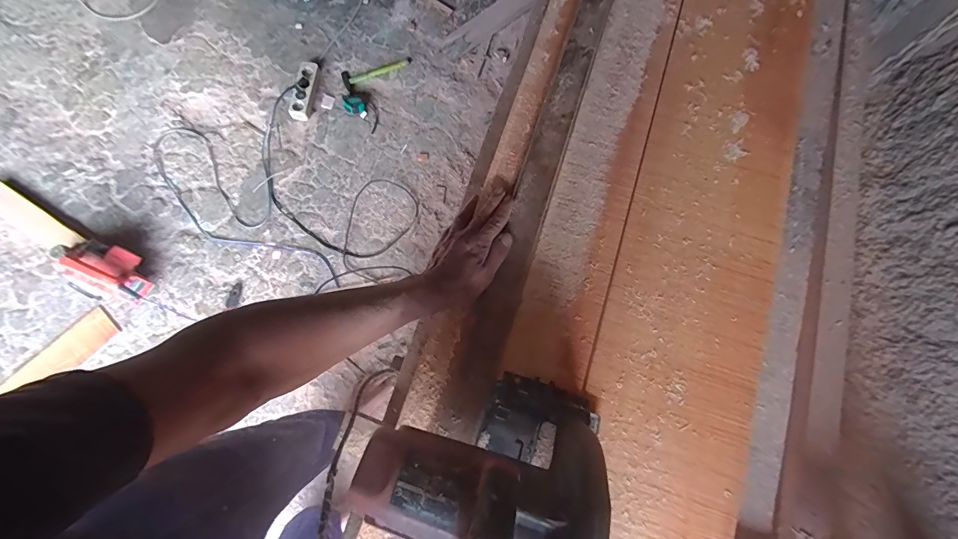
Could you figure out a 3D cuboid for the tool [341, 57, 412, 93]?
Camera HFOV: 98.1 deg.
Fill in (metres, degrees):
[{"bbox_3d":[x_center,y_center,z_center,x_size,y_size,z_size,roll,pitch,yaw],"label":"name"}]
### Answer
[{"bbox_3d":[-0.365,-0.714,1.475,0.251,0.022,0.080,-32,78,-9],"label":"tool"}]

